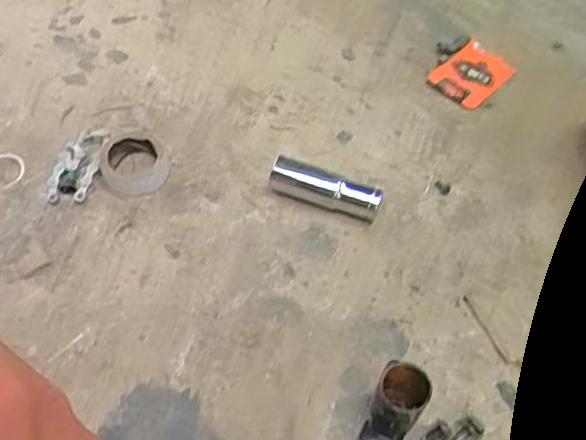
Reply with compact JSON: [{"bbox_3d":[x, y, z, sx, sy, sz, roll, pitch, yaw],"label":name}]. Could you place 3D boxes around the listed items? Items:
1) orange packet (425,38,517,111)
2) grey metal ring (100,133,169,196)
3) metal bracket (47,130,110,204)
[{"bbox_3d":[0.153,-0.125,0.527,0.073,0.006,0.049,-38,63,-27],"label":"orange packet"},{"bbox_3d":[-0.116,-0.041,0.445,0.045,0.017,0.052,-20,57,-17],"label":"grey metal ring"},{"bbox_3d":[-0.154,-0.040,0.448,0.028,0.008,0.067,13,54,7],"label":"metal bracket"}]

